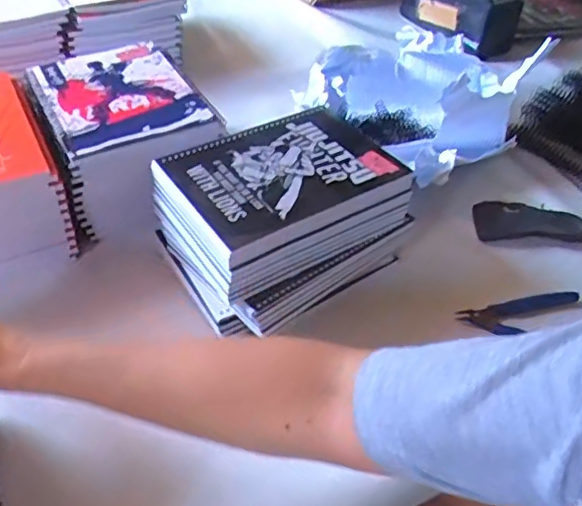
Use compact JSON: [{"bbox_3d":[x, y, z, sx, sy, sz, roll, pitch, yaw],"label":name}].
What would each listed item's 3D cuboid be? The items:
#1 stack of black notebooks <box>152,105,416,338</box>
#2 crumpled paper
[{"bbox_3d":[-0.008,-0.041,0.575,0.210,0.094,0.180,-27,52,-26],"label":"stack of black notebooks"},{"bbox_3d":[0.169,-0.200,0.762,0.258,0.112,0.221,-33,55,-30],"label":"crumpled paper"}]

